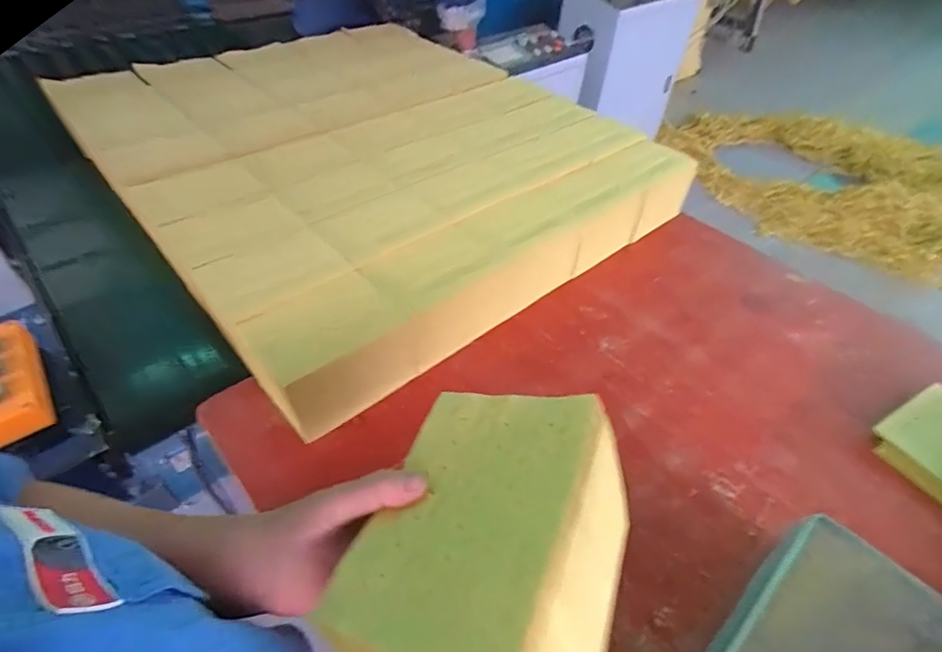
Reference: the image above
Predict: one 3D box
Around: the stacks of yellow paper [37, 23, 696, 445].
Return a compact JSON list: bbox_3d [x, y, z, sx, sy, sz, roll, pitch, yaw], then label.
[{"bbox_3d":[-0.167,-0.312,0.922,0.790,0.156,0.824,-31,55,-30],"label":"stacks of yellow paper"}]

